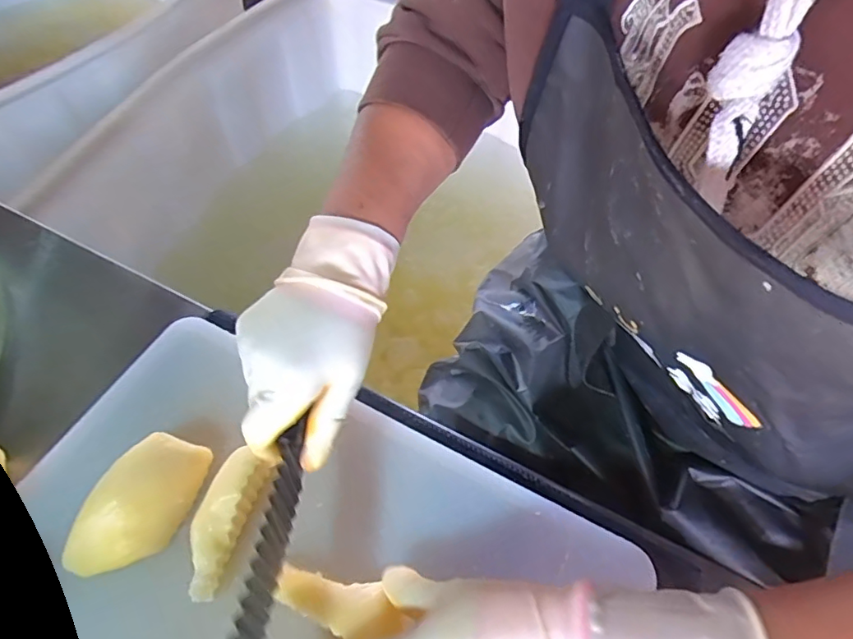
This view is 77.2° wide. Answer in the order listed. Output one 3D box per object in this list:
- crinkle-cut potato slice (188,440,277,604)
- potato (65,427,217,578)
[{"bbox_3d":[-0.123,0.122,0.324,0.025,0.035,0.082,16,58,8],"label":"crinkle-cut potato slice"},{"bbox_3d":[-0.175,0.113,0.327,0.046,0.032,0.086,18,58,9],"label":"potato"}]

